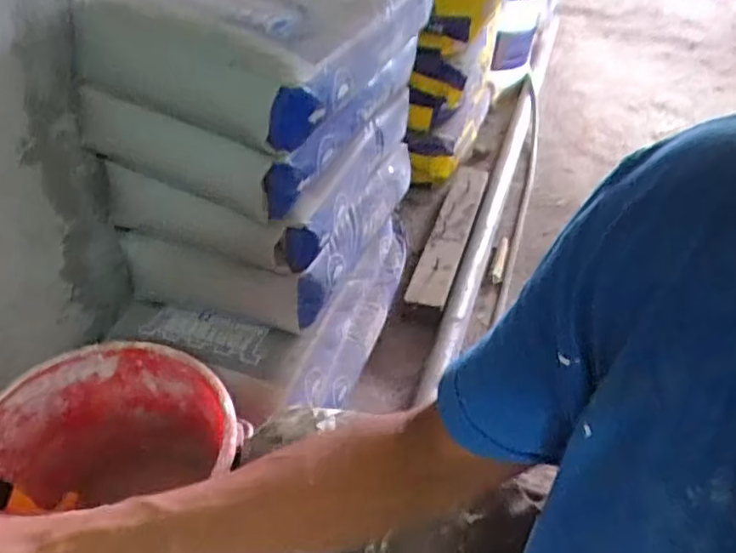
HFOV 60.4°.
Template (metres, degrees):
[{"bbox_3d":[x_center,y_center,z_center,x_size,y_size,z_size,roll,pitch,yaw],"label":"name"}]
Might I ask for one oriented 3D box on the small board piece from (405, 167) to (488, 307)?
[{"bbox_3d":[0.179,-0.104,1.331,0.072,0.035,0.505,30,46,-3],"label":"small board piece"}]

